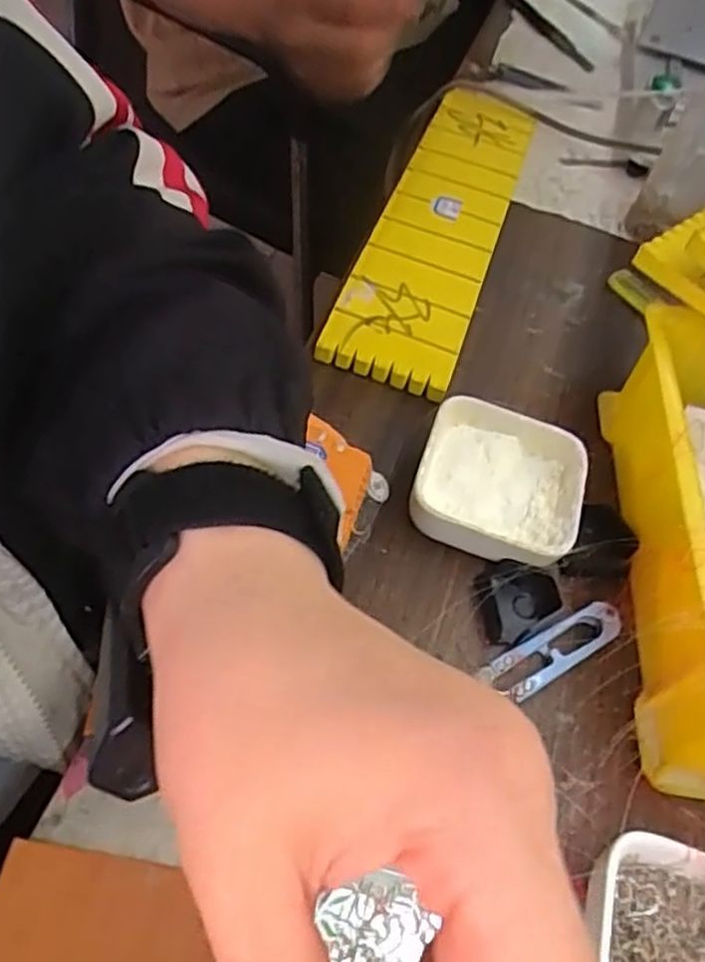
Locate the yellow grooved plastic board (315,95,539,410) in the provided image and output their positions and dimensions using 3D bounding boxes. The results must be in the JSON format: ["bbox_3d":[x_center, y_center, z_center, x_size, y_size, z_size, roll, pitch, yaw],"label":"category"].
[{"bbox_3d":[0.065,-0.186,0.524,0.079,0.027,0.336,17,53,7],"label":"yellow grooved plastic board"}]

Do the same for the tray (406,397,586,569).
[{"bbox_3d":[0.075,0.003,0.378,0.080,0.035,0.085,20,54,4],"label":"tray"}]

